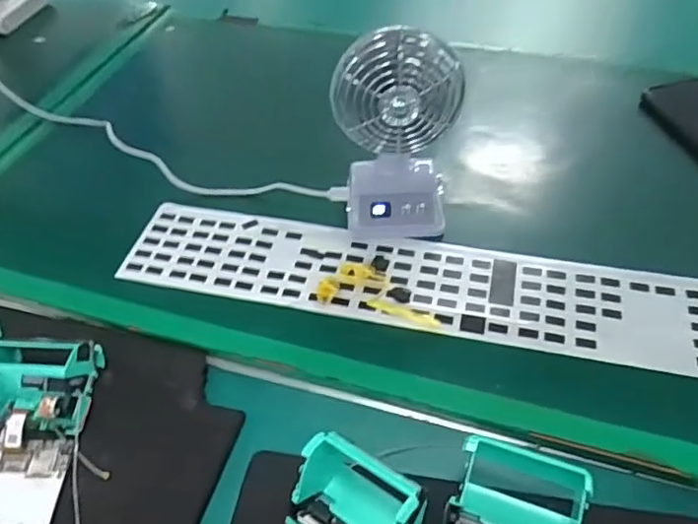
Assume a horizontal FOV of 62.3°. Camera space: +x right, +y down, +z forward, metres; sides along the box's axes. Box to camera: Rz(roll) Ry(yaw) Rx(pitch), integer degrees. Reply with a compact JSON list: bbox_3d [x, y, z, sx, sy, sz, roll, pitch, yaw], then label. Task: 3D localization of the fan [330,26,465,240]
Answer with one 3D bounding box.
[{"bbox_3d":[0.036,-0.093,0.448,0.085,0.159,0.068,0,50,3],"label":"fan"}]

